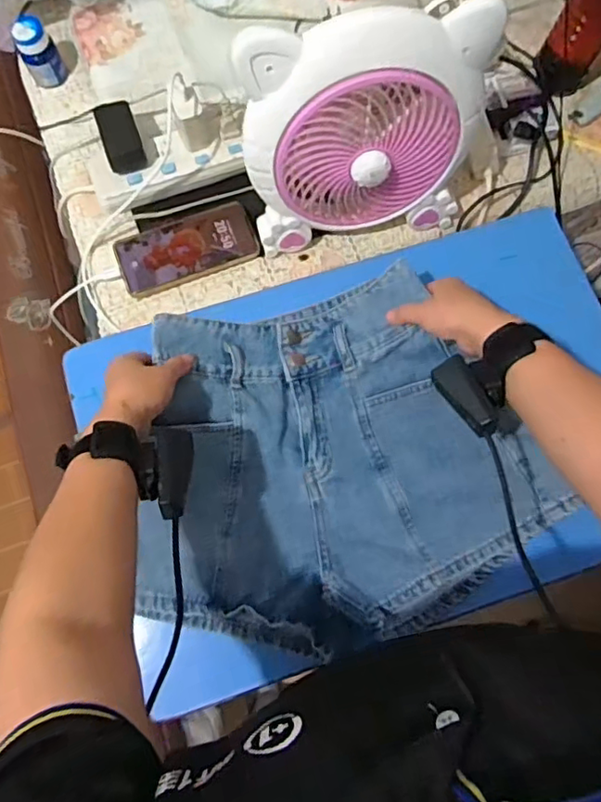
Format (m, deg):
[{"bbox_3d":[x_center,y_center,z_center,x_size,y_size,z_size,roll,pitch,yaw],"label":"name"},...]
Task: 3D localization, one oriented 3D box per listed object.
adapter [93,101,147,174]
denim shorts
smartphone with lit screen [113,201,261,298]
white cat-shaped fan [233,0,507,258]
[{"bbox_3d":[-0.212,-0.309,0.695,0.046,0.032,0.082,-18,75,-5],"label":"adapter"},{"bbox_3d":[0.035,0.058,0.584,0.397,0.057,0.338,-14,74,-4],"label":"denim shorts"},{"bbox_3d":[-0.134,-0.181,0.691,0.160,0.011,0.076,-21,81,-6],"label":"smartphone with lit screen"},{"bbox_3d":[0.064,-0.257,0.598,0.230,0.250,0.079,-10,74,-3],"label":"white cat-shaped fan"}]

